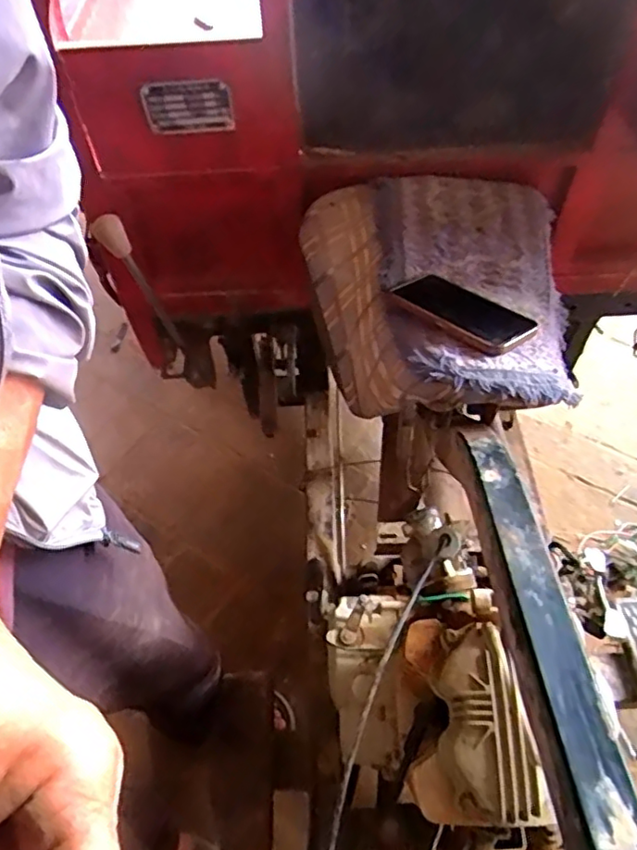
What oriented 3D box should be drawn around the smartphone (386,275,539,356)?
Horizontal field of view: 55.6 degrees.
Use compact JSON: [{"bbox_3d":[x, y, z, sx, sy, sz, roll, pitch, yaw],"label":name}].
[{"bbox_3d":[0.149,-0.123,0.644,0.068,0.013,0.155,-36,52,-22],"label":"smartphone"}]

